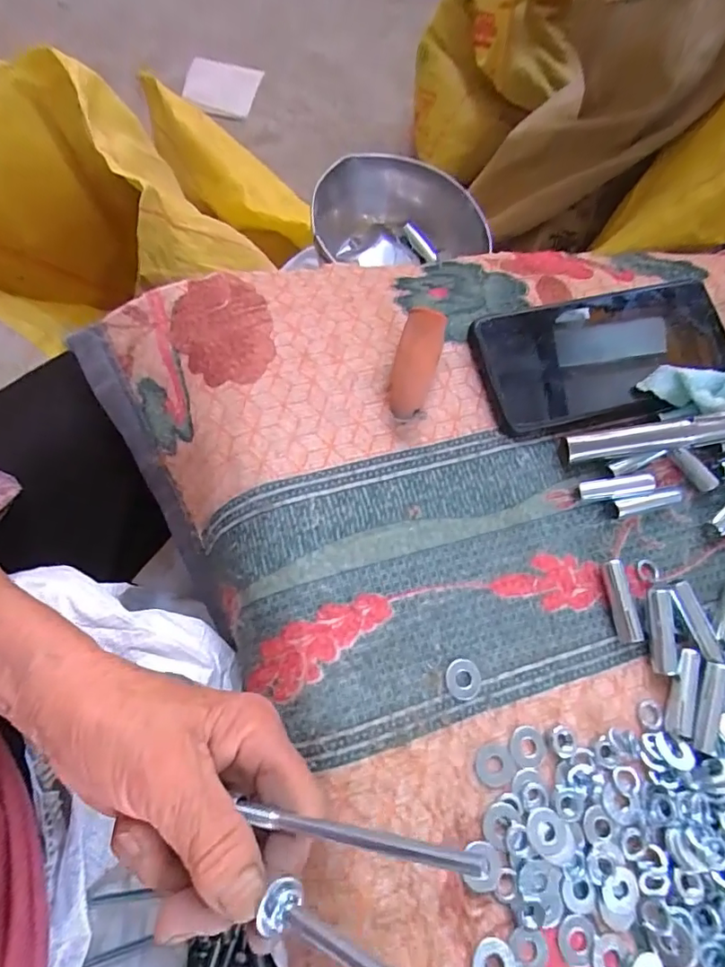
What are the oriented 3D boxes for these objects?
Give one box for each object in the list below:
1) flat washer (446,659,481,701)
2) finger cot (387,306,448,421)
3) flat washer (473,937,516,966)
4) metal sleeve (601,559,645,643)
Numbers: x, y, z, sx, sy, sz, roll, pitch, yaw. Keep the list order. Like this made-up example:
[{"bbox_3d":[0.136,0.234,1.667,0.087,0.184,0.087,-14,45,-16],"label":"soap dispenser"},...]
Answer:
[{"bbox_3d":[0.050,0.098,0.257,0.018,0.004,0.019,4,72,-10],"label":"flat washer"},{"bbox_3d":[0.030,-0.067,0.292,0.023,0.023,0.063,16,70,1],"label":"finger cot"},{"bbox_3d":[0.056,0.205,0.218,0.018,0.004,0.018,2,70,-5],"label":"flat washer"},{"bbox_3d":[0.138,0.063,0.274,0.009,0.011,0.042,-8,71,-8],"label":"metal sleeve"}]

